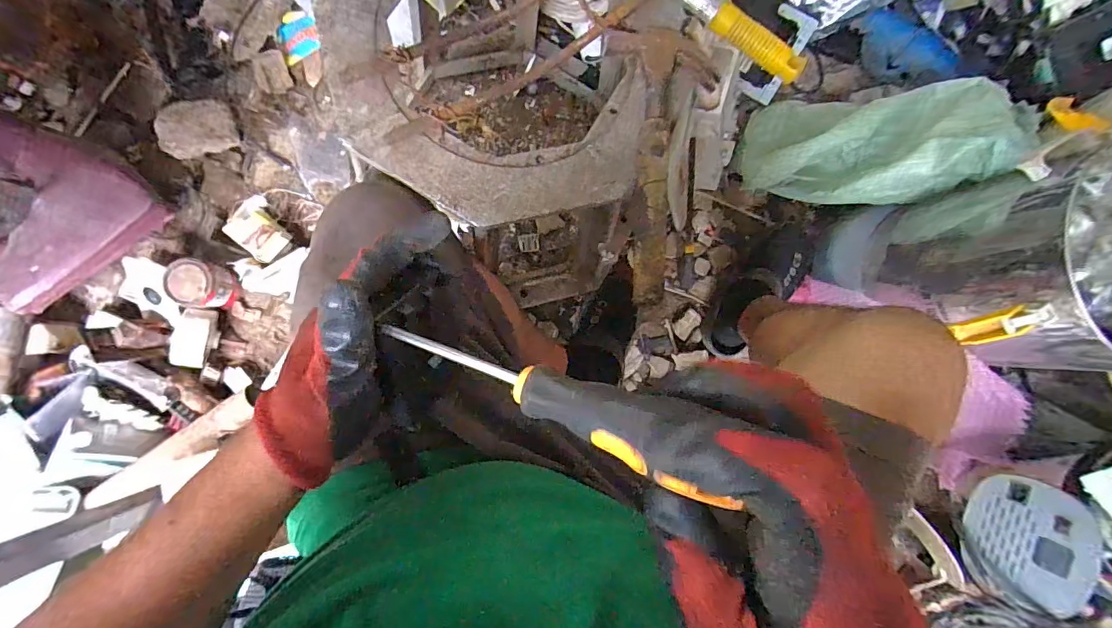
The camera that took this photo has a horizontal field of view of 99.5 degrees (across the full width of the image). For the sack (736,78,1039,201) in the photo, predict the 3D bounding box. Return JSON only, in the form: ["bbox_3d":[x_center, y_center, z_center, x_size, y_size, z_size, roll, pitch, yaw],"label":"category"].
[{"bbox_3d":[0.498,-0.294,0.753,0.319,0.248,0.189,8,85,-5],"label":"sack"}]

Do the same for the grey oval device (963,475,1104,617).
[{"bbox_3d":[0.723,0.346,0.724,0.039,0.150,0.173,-3,109,-34],"label":"grey oval device"}]

